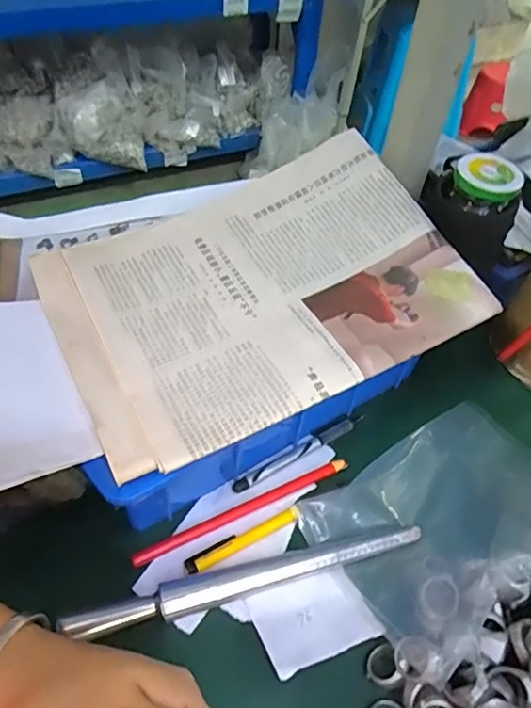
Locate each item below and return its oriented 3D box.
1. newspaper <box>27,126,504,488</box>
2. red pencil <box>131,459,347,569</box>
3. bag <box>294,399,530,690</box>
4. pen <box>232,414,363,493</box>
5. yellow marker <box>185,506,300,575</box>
[{"bbox_3d":[-0.005,-0.052,0.366,0.271,0.026,0.195,-24,59,-16],"label":"newspaper"},{"bbox_3d":[-0.014,0.110,0.375,0.166,0.005,0.010,-20,54,-20],"label":"red pencil"},{"bbox_3d":[0.142,0.108,0.373,0.207,0.029,0.130,-25,56,-24],"label":"bag"},{"bbox_3d":[0.028,0.076,0.409,0.121,0.006,0.009,-25,56,-24],"label":"pen"},{"bbox_3d":[-0.015,0.127,0.361,0.084,0.006,0.012,-22,55,-22],"label":"yellow marker"}]

